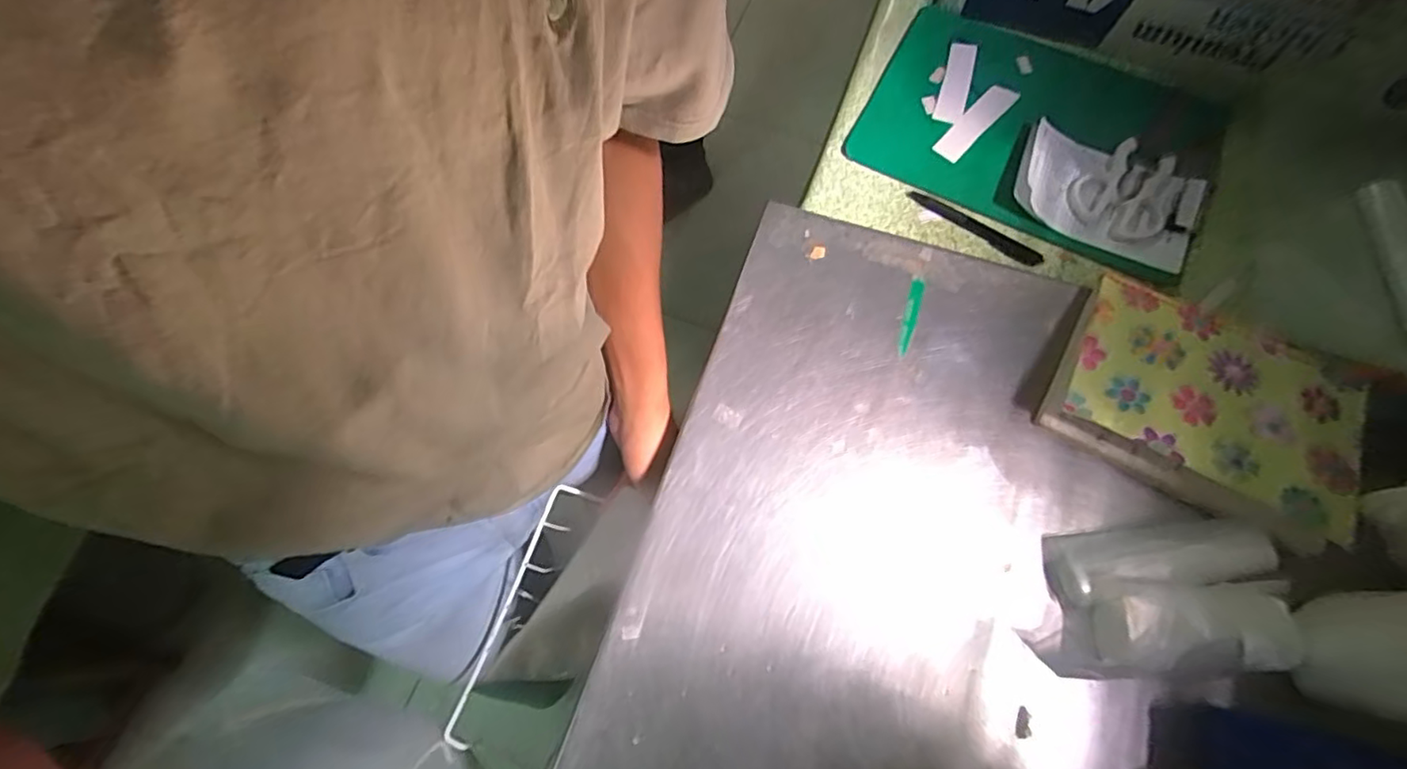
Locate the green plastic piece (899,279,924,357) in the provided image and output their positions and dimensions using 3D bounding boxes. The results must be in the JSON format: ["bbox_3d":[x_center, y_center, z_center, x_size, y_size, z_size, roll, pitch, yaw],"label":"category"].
[{"bbox_3d":[0.174,-0.057,0.510,0.010,0.005,0.068,15,73,6],"label":"green plastic piece"}]

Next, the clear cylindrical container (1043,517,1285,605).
[{"bbox_3d":[0.320,0.124,0.424,0.142,0.040,0.053,-7,72,-1],"label":"clear cylindrical container"}]

